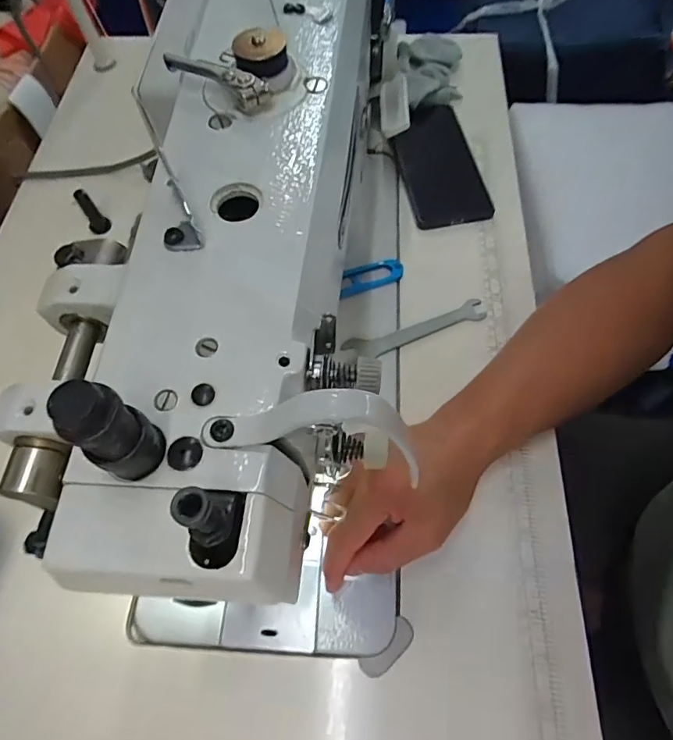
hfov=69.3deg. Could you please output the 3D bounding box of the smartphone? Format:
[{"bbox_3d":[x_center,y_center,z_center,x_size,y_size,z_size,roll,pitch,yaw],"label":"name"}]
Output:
[{"bbox_3d":[0.104,-0.216,0.508,0.082,0.012,0.162,-6,65,-12],"label":"smartphone"}]

